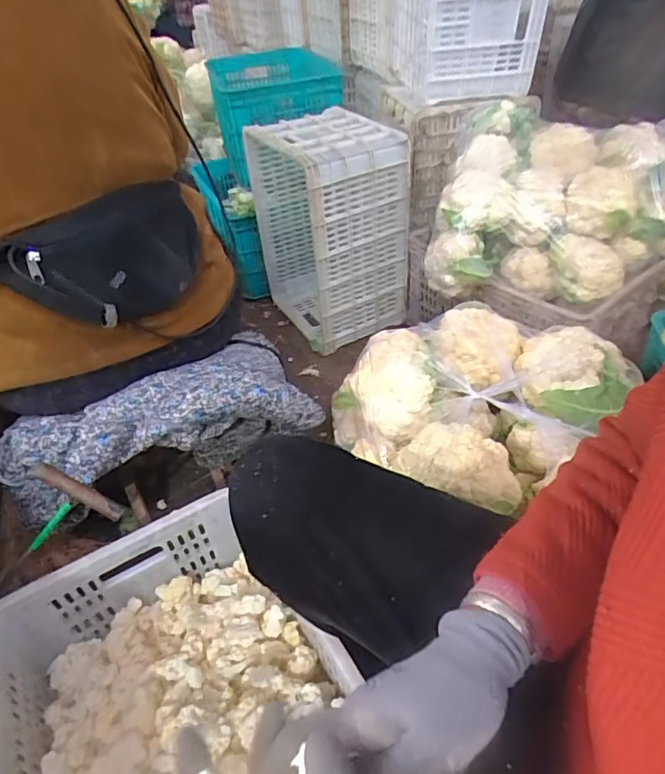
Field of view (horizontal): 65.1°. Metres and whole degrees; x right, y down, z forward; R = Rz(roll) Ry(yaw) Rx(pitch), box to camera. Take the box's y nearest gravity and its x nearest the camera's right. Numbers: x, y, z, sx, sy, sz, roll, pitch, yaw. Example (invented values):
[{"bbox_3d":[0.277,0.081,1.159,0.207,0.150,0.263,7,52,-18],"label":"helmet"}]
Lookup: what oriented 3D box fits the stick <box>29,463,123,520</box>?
[{"bbox_3d":[-0.307,0.128,0.627,0.021,0.114,0.014,-36,25,38],"label":"stick"}]

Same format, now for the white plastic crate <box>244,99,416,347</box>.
[{"bbox_3d":[-0.019,-0.416,1.379,0.254,0.498,0.417,-24,44,-18],"label":"white plastic crate"}]

